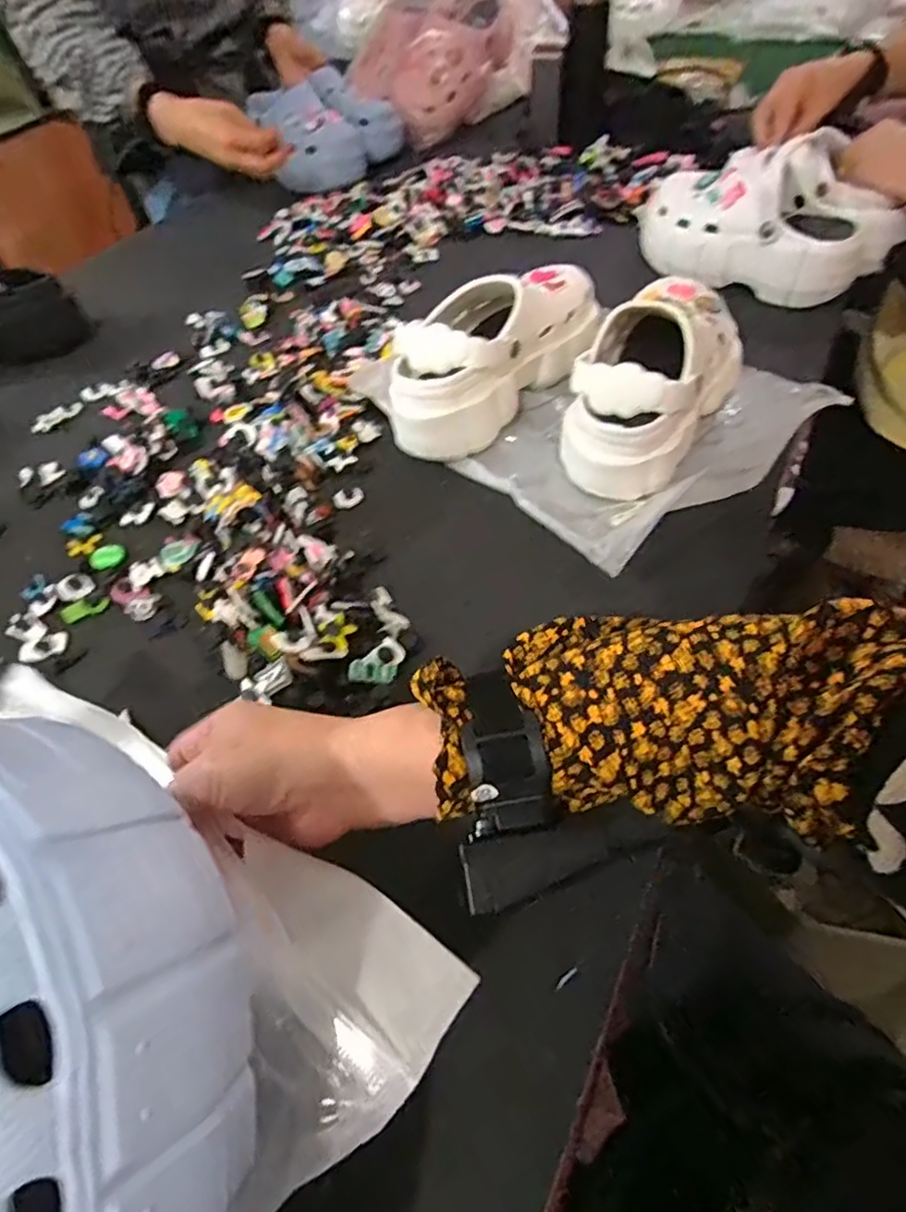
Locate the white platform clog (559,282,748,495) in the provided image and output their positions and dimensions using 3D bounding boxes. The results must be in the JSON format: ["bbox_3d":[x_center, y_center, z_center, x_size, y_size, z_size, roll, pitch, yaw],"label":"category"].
[{"bbox_3d":[0.181,-0.204,0.548,0.126,0.095,0.233,17,56,16],"label":"white platform clog"}]

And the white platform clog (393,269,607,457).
[{"bbox_3d":[0.038,-0.243,0.585,0.106,0.106,0.247,27,59,22],"label":"white platform clog"}]

